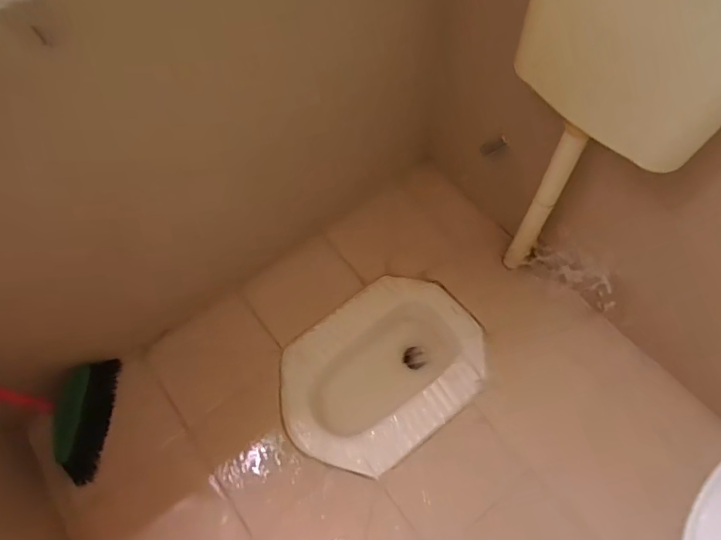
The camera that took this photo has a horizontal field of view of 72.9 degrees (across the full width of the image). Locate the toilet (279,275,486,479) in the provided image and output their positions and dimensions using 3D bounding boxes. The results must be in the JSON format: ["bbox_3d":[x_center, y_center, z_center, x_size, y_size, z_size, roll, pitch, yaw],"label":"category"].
[{"bbox_3d":[0.063,0.298,1.386,0.561,0.231,0.418,-40,69,-13],"label":"toilet"}]

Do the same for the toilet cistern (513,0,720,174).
[{"bbox_3d":[0.424,-0.367,0.736,0.110,0.355,0.378,-41,70,-14],"label":"toilet cistern"}]

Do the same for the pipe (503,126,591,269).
[{"bbox_3d":[0.424,-0.145,1.148,0.059,0.516,0.061,27,70,15],"label":"pipe"}]

